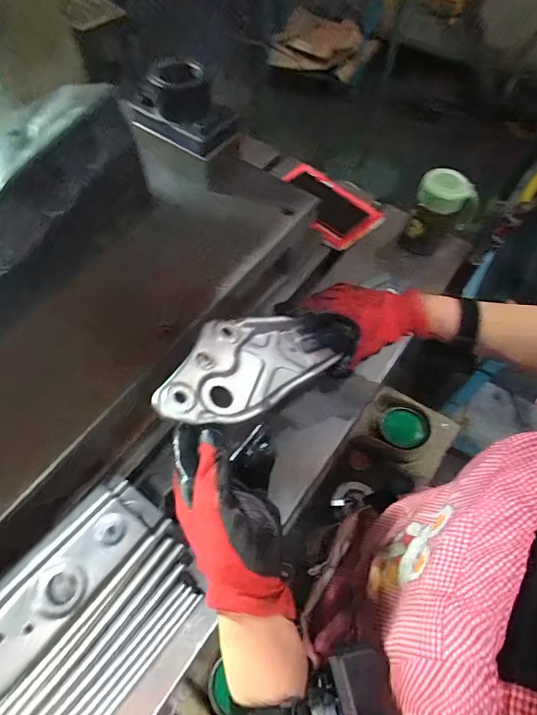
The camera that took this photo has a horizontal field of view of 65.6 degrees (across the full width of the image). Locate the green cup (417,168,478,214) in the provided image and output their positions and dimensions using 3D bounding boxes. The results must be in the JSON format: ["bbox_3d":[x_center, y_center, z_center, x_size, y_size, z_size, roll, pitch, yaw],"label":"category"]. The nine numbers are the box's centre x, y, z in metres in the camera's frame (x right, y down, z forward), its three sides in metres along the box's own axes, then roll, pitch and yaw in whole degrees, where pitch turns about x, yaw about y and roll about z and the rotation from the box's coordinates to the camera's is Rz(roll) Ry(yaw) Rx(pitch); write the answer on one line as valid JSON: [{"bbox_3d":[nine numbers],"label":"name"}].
[{"bbox_3d":[0.266,-0.247,0.626,0.077,0.047,0.056,2,61,0],"label":"green cup"}]

